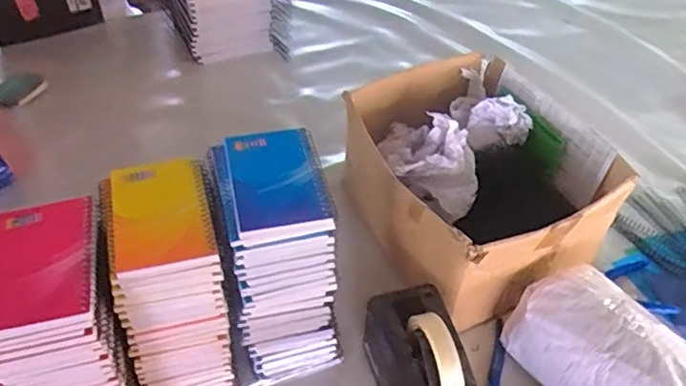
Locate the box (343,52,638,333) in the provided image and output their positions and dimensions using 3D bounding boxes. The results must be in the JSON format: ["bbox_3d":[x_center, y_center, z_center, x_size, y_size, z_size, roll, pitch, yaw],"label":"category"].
[{"bbox_3d":[0.164,-0.015,0.737,0.267,0.150,0.296,-16,47,-18],"label":"box"}]

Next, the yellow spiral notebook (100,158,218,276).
[{"bbox_3d":[-0.164,0.018,0.525,0.092,0.014,0.128,-14,46,-16],"label":"yellow spiral notebook"}]

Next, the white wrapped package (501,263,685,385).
[{"bbox_3d":[0.272,0.167,0.591,0.114,0.090,0.187,-25,50,-25],"label":"white wrapped package"}]

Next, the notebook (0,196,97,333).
[{"bbox_3d":[-0.254,0.056,0.477,0.094,0.010,0.125,-9,45,-11],"label":"notebook"}]

